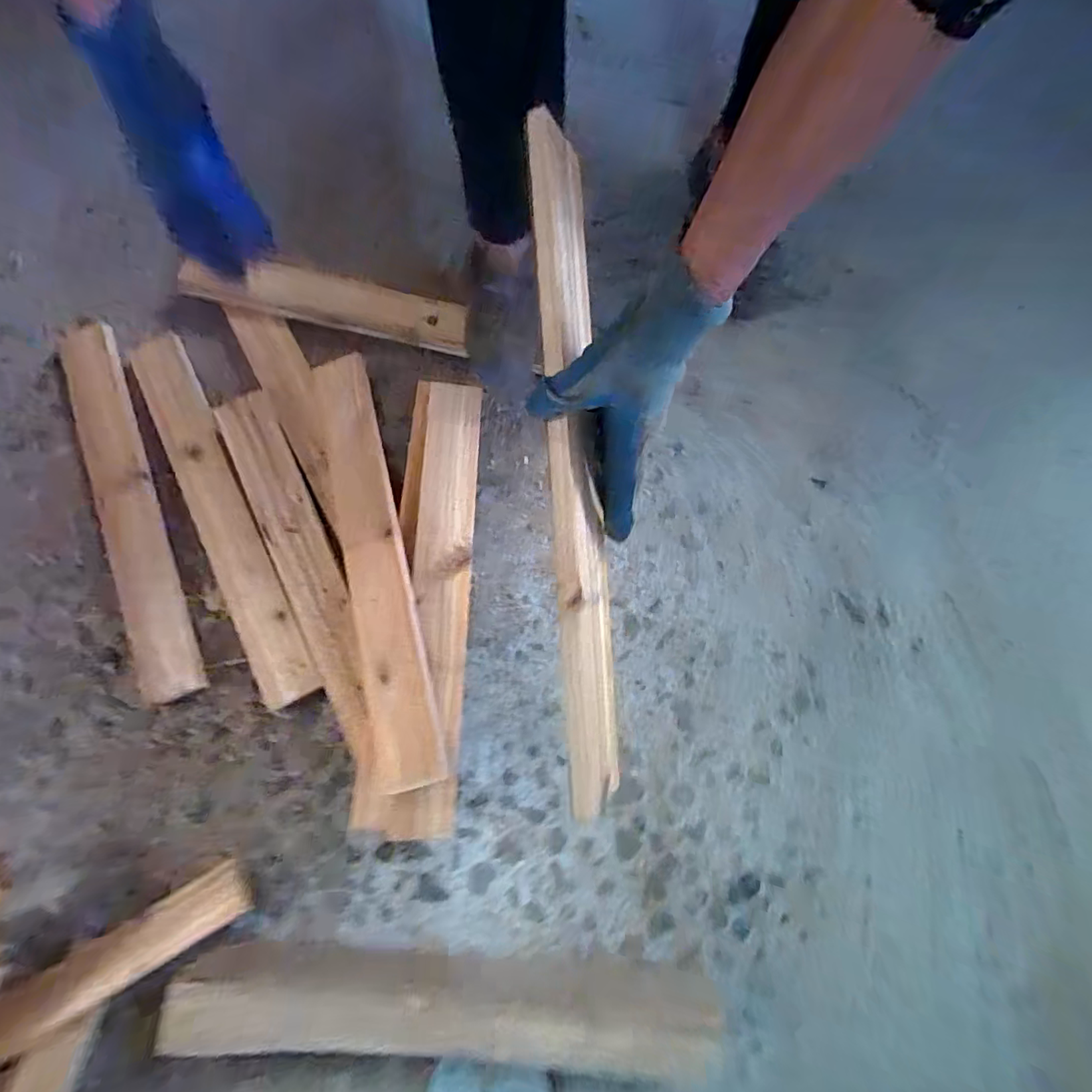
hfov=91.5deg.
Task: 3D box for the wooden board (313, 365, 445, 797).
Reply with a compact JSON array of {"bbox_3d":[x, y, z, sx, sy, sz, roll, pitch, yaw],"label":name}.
[{"bbox_3d":[-0.198,0.008,0.593,0.083,0.031,0.495,-18,71,6],"label":"wooden board"}]

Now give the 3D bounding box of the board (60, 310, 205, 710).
[{"bbox_3d":[-0.518,-0.056,0.649,0.078,0.023,0.511,-21,79,-3],"label":"board"}]

